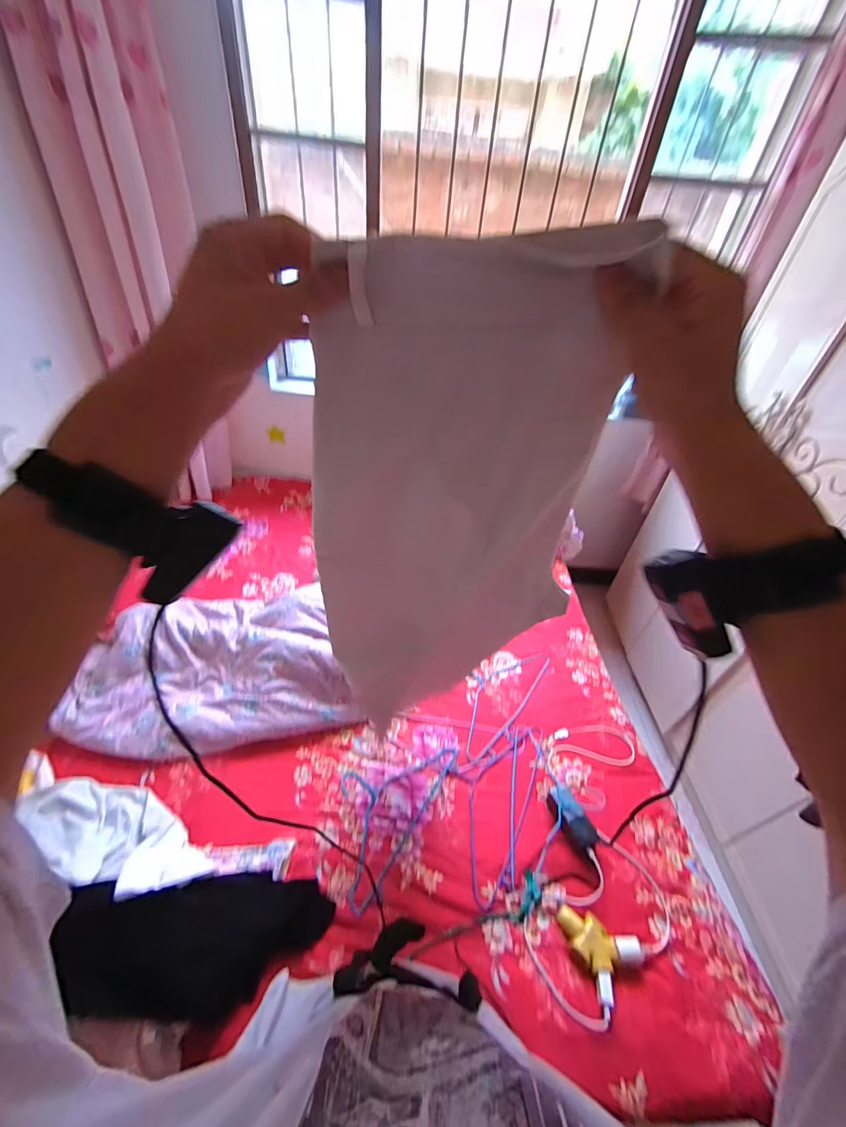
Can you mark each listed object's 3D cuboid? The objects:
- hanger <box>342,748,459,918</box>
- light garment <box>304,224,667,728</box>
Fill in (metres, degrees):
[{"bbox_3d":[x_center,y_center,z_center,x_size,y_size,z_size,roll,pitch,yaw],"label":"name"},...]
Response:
[{"bbox_3d":[-0.097,0.560,0.982,0.206,0.018,0.403,23,41,24],"label":"hanger"},{"bbox_3d":[0.019,0.028,0.507,0.271,0.708,0.041,6,49,-3],"label":"light garment"}]

